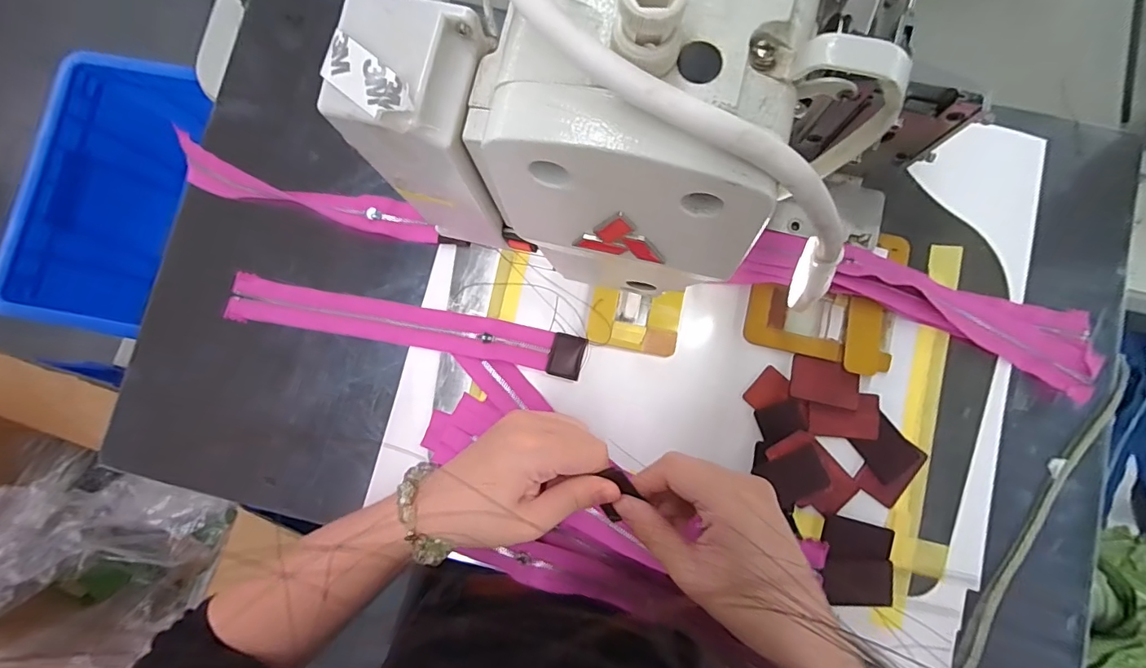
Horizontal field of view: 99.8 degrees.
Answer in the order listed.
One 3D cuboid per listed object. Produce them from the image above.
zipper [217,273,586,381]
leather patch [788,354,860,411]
[{"bbox_3d":[-0.138,-0.006,0.396,0.292,0.008,0.036,11,89,4],"label":"zipper"},{"bbox_3d":[0.195,0.037,0.372,0.050,0.004,0.034,12,84,8],"label":"leather patch"}]

